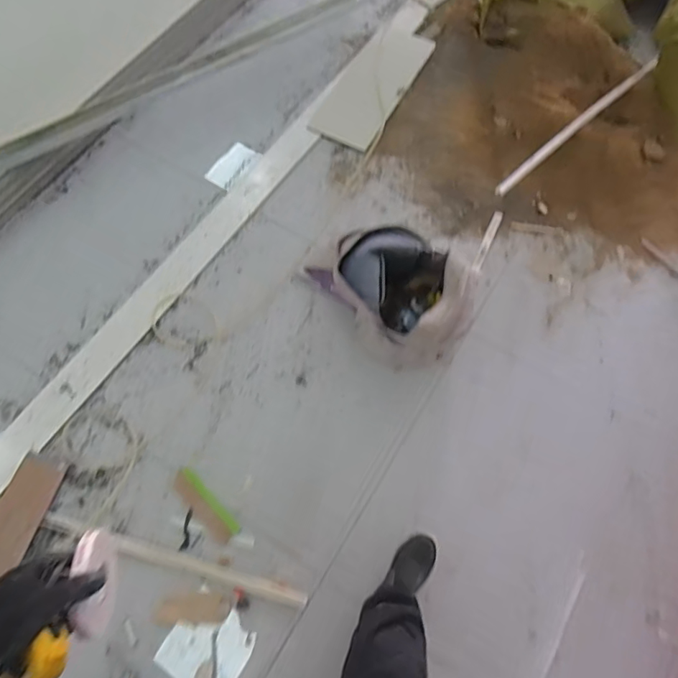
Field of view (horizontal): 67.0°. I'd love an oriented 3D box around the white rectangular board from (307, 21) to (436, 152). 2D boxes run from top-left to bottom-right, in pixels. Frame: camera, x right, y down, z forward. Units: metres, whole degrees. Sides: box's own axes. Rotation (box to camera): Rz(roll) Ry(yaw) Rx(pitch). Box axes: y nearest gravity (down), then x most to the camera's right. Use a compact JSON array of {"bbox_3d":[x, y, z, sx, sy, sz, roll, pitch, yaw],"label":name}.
[{"bbox_3d":[0.108,-0.821,1.669,0.211,0.024,0.457,32,82,6],"label":"white rectangular board"}]

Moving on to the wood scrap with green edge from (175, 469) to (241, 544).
[{"bbox_3d":[-0.345,0.428,1.312,0.061,0.017,0.216,-42,74,-16],"label":"wood scrap with green edge"}]

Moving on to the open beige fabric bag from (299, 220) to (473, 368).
[{"bbox_3d":[0.149,-0.138,1.346,0.262,0.293,0.409,-30,71,-13],"label":"open beige fabric bag"}]

